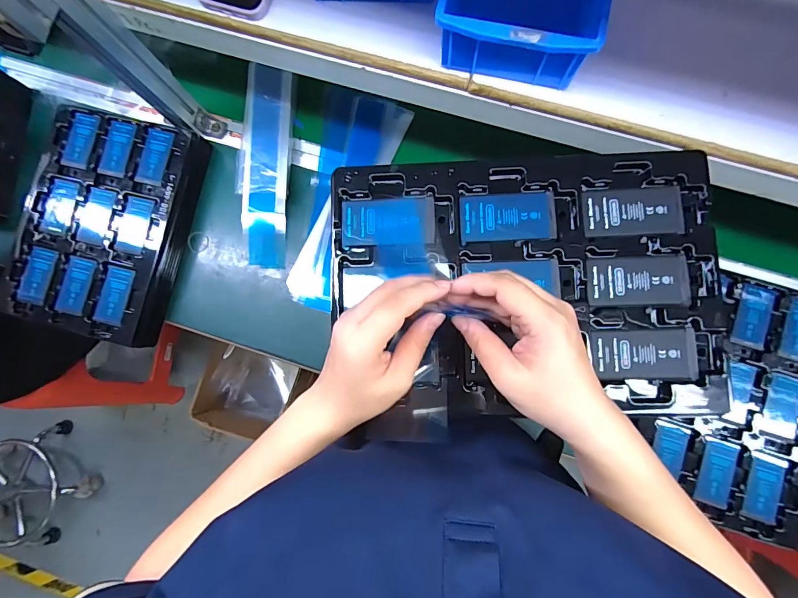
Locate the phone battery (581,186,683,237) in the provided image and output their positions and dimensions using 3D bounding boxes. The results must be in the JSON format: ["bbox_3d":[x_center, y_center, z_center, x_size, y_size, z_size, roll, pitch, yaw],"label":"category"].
[{"bbox_3d":[0.208,-0.078,0.344,0.084,0.004,0.044,-1,83,3],"label":"phone battery"}]

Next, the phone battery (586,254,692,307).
[{"bbox_3d":[0.208,-0.016,0.335,0.084,0.005,0.044,-1,83,3],"label":"phone battery"}]

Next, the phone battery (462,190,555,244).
[{"bbox_3d":[0.098,-0.074,0.349,0.084,0.004,0.043,-2,83,3],"label":"phone battery"}]

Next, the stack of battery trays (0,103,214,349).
[{"bbox_3d":[-0.459,-0.115,0.599,0.244,0.047,0.335,12,84,4],"label":"stack of battery trays"}]

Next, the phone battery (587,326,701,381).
[{"bbox_3d":[0.208,0.048,0.329,0.083,0.005,0.043,-3,83,3],"label":"phone battery"}]

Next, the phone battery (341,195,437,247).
[{"bbox_3d":[-0.010,-0.071,0.355,0.085,0.005,0.044,-1,83,3],"label":"phone battery"}]

